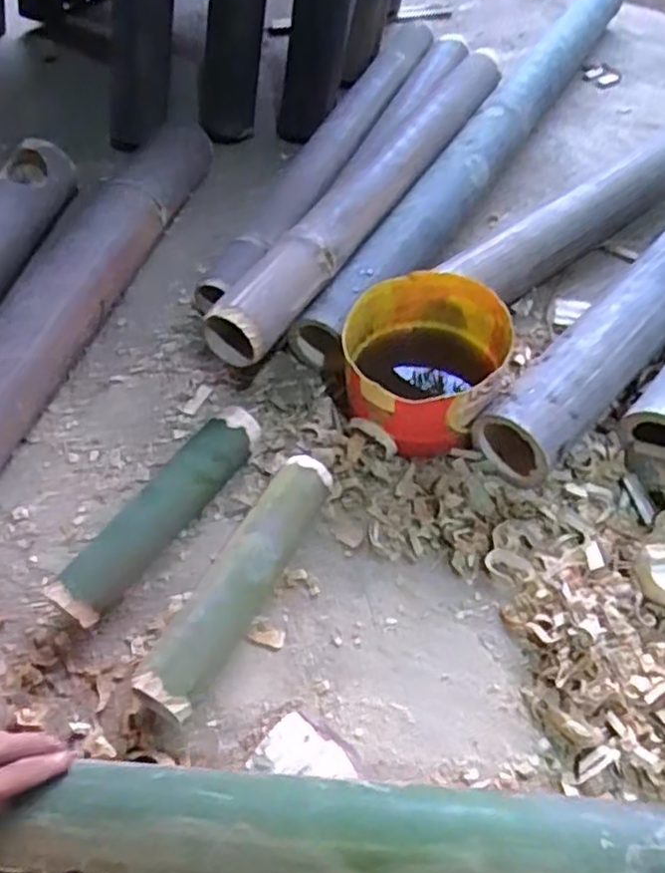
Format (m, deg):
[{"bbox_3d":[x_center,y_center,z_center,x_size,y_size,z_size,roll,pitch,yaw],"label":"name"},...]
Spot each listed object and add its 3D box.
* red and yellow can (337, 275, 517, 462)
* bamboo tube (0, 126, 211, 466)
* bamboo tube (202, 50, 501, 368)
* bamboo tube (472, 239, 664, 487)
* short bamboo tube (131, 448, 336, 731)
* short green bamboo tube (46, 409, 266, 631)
[{"bbox_3d":[0.081,-0.067,0.648,0.133,0.103,0.147,18,58,15],"label":"red and yellow can"},{"bbox_3d":[-0.280,-0.140,0.726,0.096,0.089,0.590,13,57,12],"label":"bamboo tube"},{"bbox_3d":[0.061,-0.287,0.758,0.053,0.050,0.577,26,59,20],"label":"bamboo tube"},{"bbox_3d":[0.306,-0.119,0.682,0.452,0.082,0.079,-40,62,-22],"label":"bamboo tube"},{"bbox_3d":[-0.069,0.115,0.554,0.044,0.056,0.227,22,59,18],"label":"short bamboo tube"},{"bbox_3d":[-0.150,0.060,0.593,0.054,0.054,0.224,28,61,21],"label":"short green bamboo tube"}]

